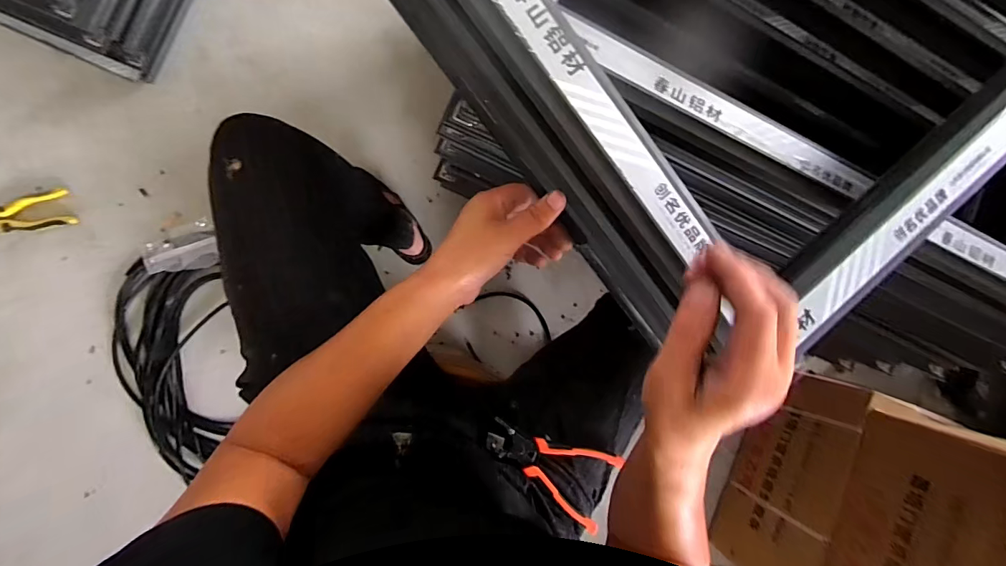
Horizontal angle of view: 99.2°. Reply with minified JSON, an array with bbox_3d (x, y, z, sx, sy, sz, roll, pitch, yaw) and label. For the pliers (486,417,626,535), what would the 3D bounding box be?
[{"bbox_3d":[0.054,0.227,0.507,0.158,0.037,0.086,18,88,-8],"label":"pliers"}]

